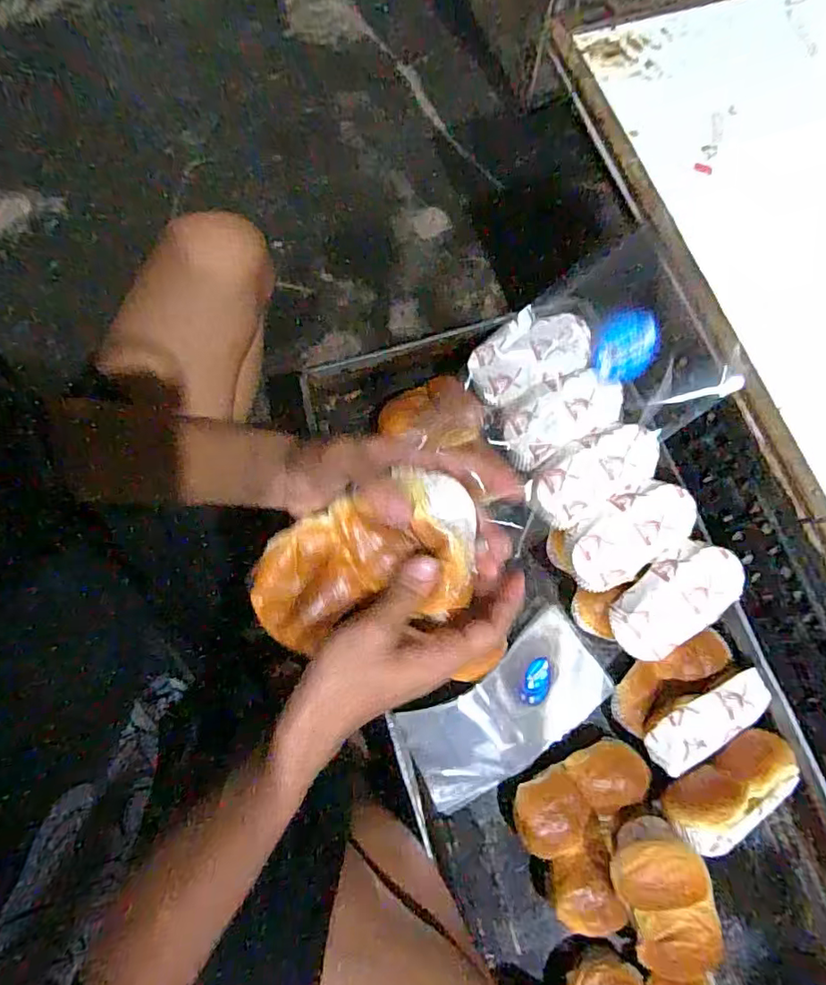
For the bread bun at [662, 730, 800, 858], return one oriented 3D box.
[{"bbox_3d":[0.308,0.285,0.519,0.148,0.047,0.057,-23,76,-20],"label":"bread bun"}]

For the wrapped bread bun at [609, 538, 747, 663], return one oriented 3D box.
[{"bbox_3d":[0.270,0.110,0.559,0.137,0.038,0.072,-37,79,-10],"label":"wrapped bread bun"}]

